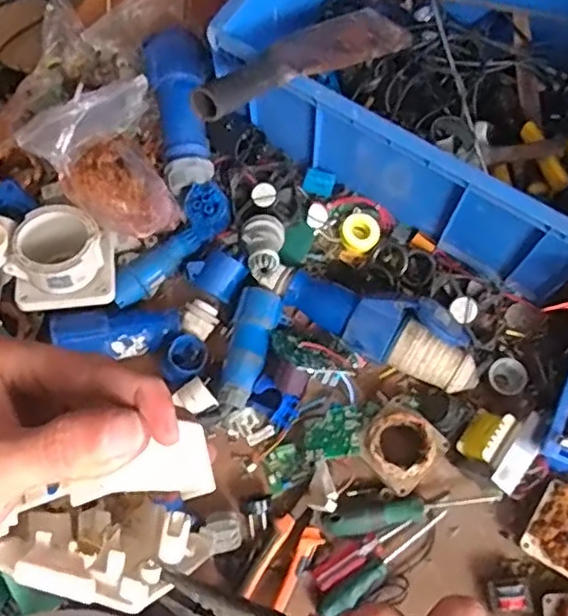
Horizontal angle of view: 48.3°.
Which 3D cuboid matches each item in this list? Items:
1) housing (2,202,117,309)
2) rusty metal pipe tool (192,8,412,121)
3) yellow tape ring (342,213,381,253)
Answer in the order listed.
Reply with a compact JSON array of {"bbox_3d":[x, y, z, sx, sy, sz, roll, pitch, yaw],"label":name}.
[{"bbox_3d":[-0.251,-0.057,0.707,0.104,0.078,0.109,-11,71,-3],"label":"housing"},{"bbox_3d":[0.034,-0.283,0.720,0.074,0.034,0.374,39,48,13],"label":"rusty metal pipe tool"},{"bbox_3d":[0.095,-0.094,0.790,0.047,0.009,0.047,0,87,6],"label":"yellow tape ring"}]

